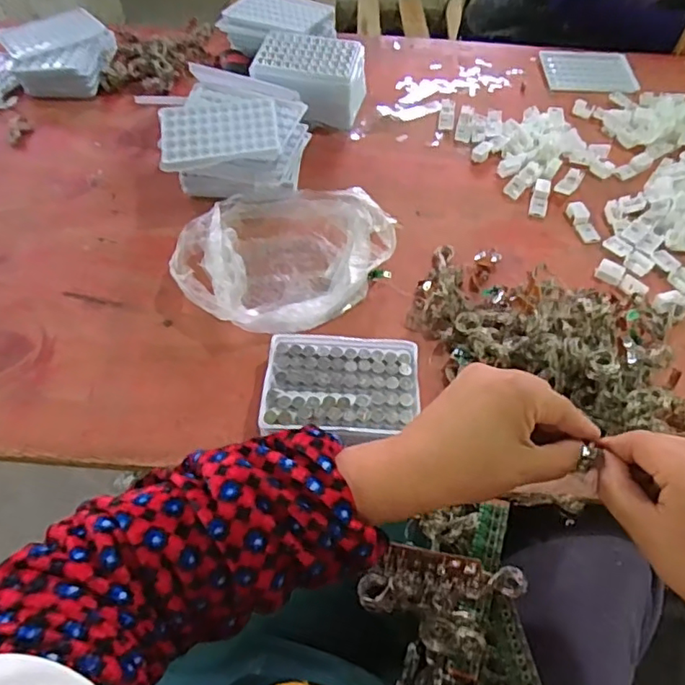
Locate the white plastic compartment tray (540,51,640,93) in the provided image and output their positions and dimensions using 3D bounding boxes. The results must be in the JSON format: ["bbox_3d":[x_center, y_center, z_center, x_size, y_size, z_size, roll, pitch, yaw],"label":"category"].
[{"bbox_3d":[0.361,-0.396,0.831,0.128,0.006,0.117,3,55,1],"label":"white plastic compartment tray"}]

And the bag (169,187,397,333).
[{"bbox_3d":[-0.056,-0.090,0.573,0.206,0.061,0.152,-23,59,-16],"label":"bag"}]

